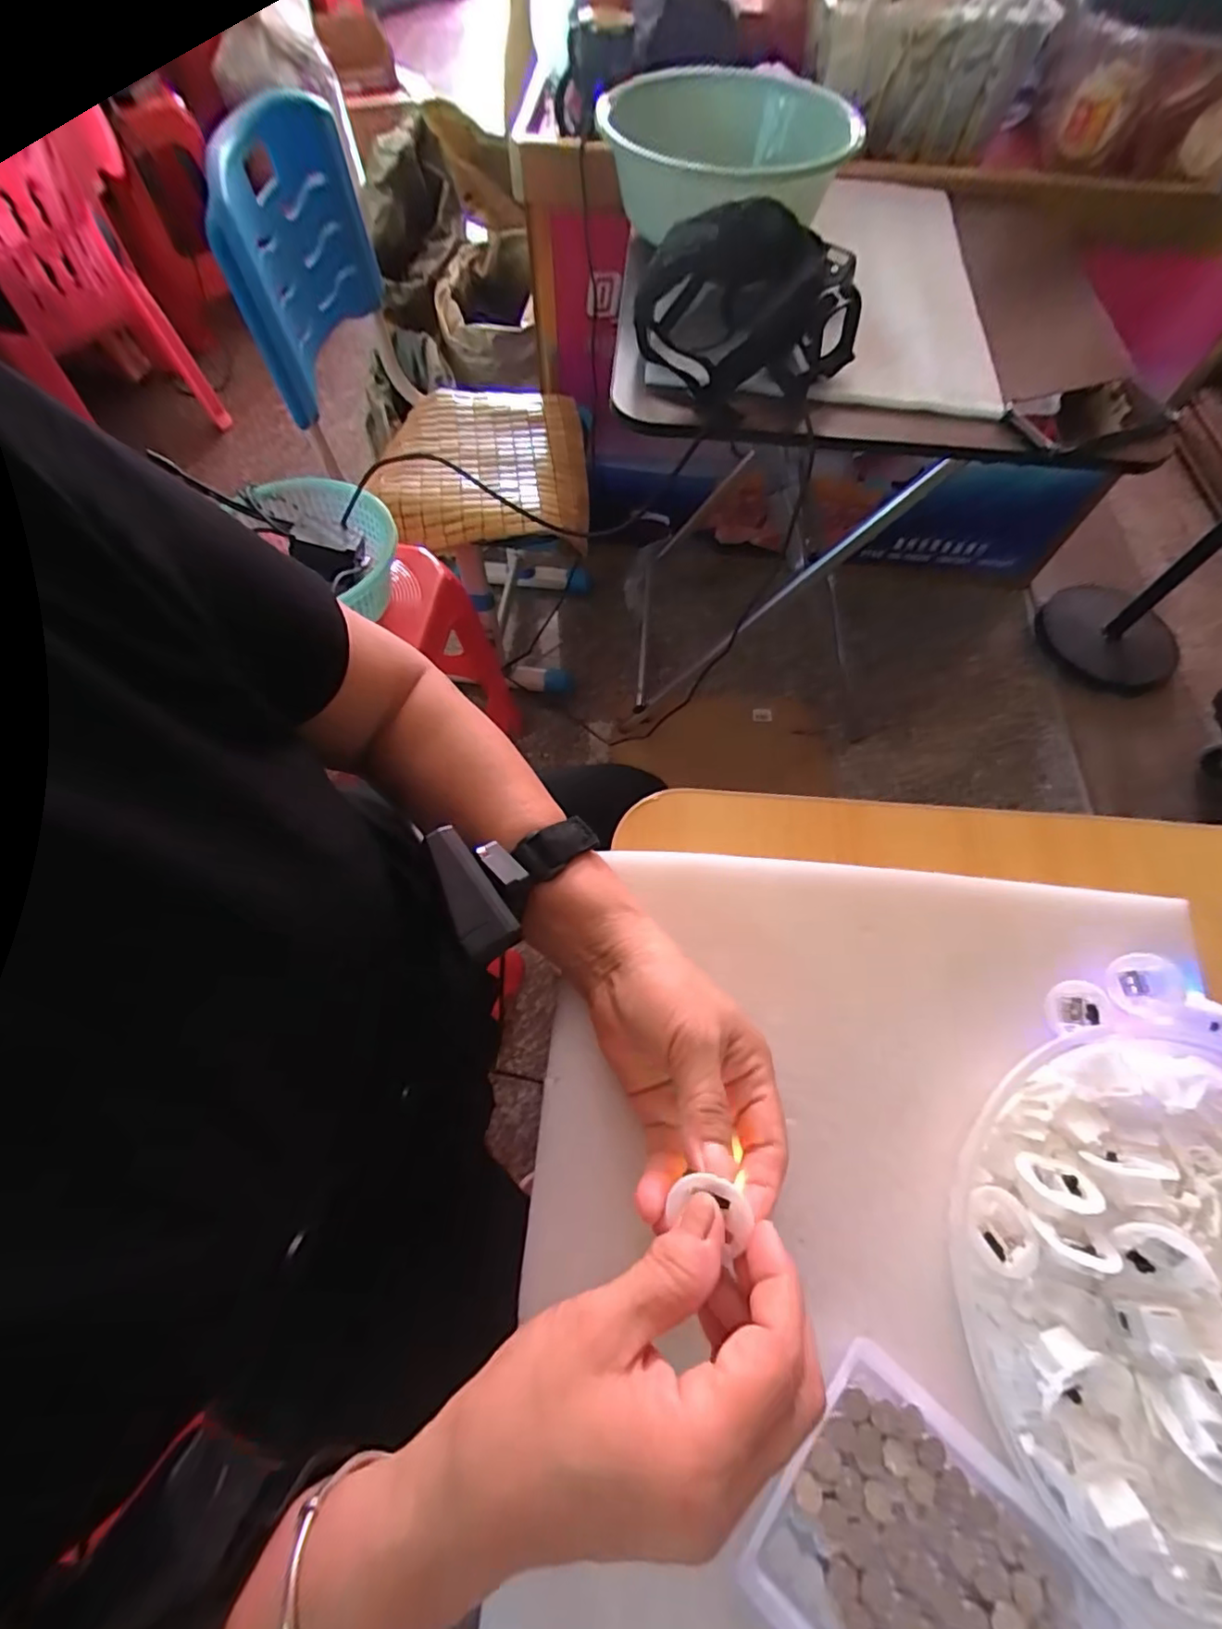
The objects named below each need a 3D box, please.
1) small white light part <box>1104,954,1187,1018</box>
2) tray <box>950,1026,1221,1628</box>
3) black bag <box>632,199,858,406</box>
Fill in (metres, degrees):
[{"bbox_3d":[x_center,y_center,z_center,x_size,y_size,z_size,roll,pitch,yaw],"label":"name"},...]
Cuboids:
[{"bbox_3d":[0.294,0.094,0.327,0.034,0.015,0.033,1,64,-1],"label":"small white light part"},{"bbox_3d":[0.269,0.212,0.255,0.219,0.038,0.213,1,64,-1],"label":"tray"},{"bbox_3d":[0.142,-0.531,0.605,0.217,0.102,0.194,-5,65,-4],"label":"black bag"}]

